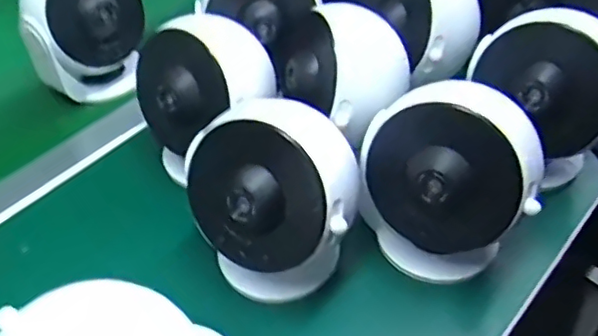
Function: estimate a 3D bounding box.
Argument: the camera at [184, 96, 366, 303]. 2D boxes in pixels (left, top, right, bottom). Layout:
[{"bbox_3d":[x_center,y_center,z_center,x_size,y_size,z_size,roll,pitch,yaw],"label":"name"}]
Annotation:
[{"bbox_3d":[-0.016,0.021,0.383,0.108,0.119,0.086,12,46,17],"label":"camera"}]

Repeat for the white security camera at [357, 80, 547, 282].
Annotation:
[{"bbox_3d":[0.097,0.009,0.390,0.106,0.119,0.073,12,46,17],"label":"white security camera"}]

